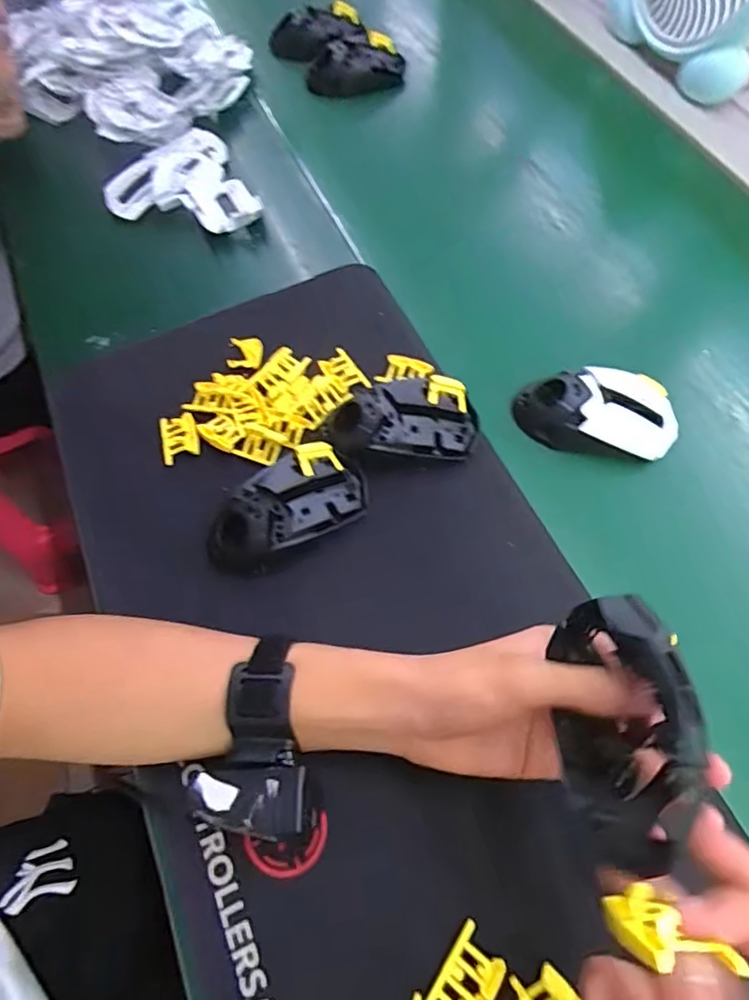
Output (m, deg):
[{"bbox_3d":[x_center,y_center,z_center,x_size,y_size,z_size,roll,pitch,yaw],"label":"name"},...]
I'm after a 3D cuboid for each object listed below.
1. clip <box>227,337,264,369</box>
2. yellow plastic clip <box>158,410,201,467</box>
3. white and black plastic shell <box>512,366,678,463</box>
[{"bbox_3d":[-0.108,-0.122,0.475,0.027,0.011,0.030,1,65,0],"label":"clip"},{"bbox_3d":[-0.154,-0.050,0.442,0.029,0.008,0.039,-18,66,-9],"label":"yellow plastic clip"},{"bbox_3d":[0.173,-0.067,0.438,0.120,0.037,0.067,6,65,2],"label":"white and black plastic shell"}]

